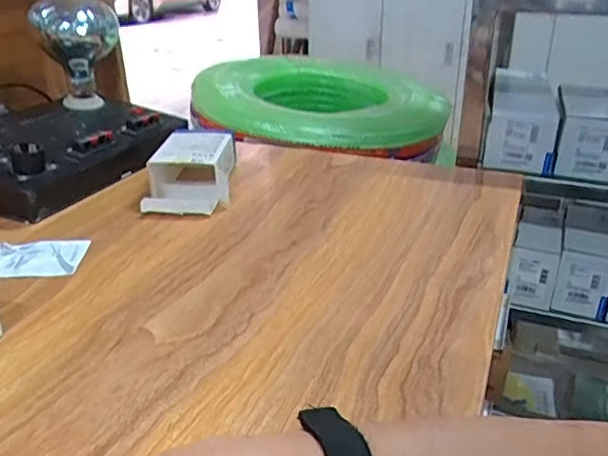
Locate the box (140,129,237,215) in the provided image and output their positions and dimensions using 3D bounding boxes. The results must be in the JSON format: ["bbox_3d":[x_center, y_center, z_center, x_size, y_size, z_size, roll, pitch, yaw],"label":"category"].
[{"bbox_3d":[-0.141,-0.074,0.721,0.096,0.053,0.183,-2,26,-2],"label":"box"}]

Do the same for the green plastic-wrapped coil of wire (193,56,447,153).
[{"bbox_3d":[0.043,-0.267,1.210,0.489,0.135,0.515,3,27,8],"label":"green plastic-wrapped coil of wire"}]

